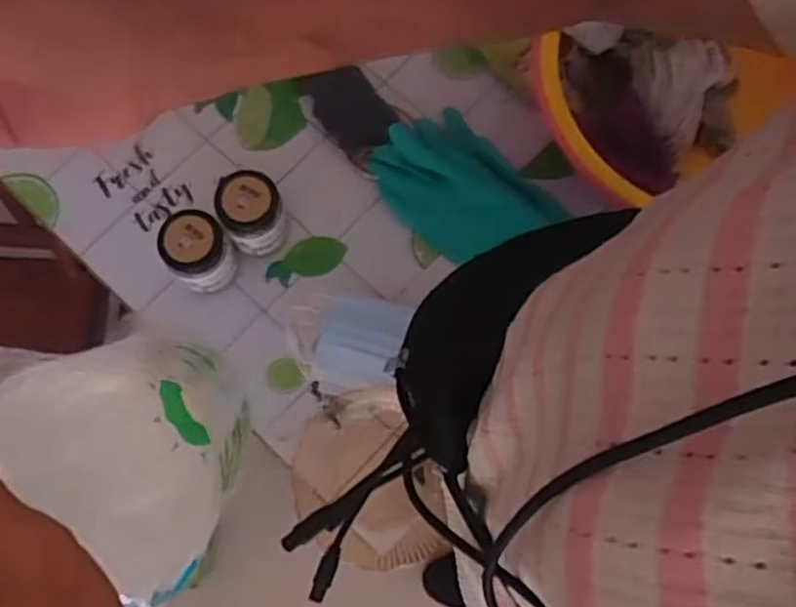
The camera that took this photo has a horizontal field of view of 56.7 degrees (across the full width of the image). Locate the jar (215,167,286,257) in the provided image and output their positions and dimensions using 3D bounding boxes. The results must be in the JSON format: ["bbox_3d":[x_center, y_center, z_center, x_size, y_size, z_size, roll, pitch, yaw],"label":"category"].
[{"bbox_3d":[-0.153,-0.093,0.780,0.063,0.083,0.073,-19,75,-5],"label":"jar"}]

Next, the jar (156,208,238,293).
[{"bbox_3d":[-0.209,-0.054,0.770,0.063,0.076,0.064,0,74,0],"label":"jar"}]

